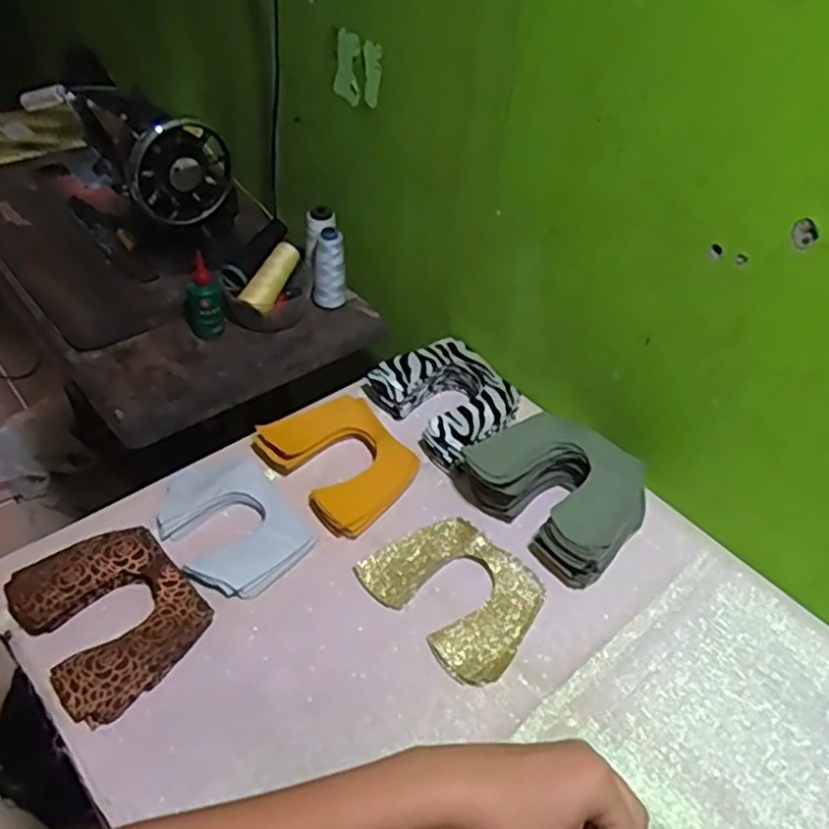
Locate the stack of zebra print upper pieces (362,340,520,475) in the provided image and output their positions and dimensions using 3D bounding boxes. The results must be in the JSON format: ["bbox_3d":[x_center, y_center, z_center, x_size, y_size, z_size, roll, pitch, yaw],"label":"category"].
[{"bbox_3d":[0.043,-0.017,0.843,0.135,0.050,0.156,-30,54,-30],"label":"stack of zebra print upper pieces"}]

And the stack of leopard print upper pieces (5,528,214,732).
[{"bbox_3d":[-0.272,0.175,0.635,0.158,0.029,0.132,35,52,28],"label":"stack of leopard print upper pieces"}]

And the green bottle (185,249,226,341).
[{"bbox_3d":[-0.272,-0.148,0.913,0.049,0.090,0.039,-10,46,-15],"label":"green bottle"}]

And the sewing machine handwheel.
[{"bbox_3d":[-0.297,-0.310,0.912,0.026,0.135,0.131,31,50,23],"label":"sewing machine handwheel"}]

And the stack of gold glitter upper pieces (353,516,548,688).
[{"bbox_3d":[0.043,0.167,0.685,0.127,0.010,0.162,-31,54,-31],"label":"stack of gold glitter upper pieces"}]

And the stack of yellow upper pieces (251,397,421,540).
[{"bbox_3d":[-0.083,0.048,0.778,0.128,0.033,0.162,-31,54,-31],"label":"stack of yellow upper pieces"}]

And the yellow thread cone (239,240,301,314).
[{"bbox_3d":[-0.189,-0.183,0.948,0.035,0.036,0.118,19,59,14],"label":"yellow thread cone"}]

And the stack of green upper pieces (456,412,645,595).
[{"bbox_3d":[0.148,0.077,0.744,0.140,0.071,0.175,-32,55,-32],"label":"stack of green upper pieces"}]

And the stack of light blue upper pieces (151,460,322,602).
[{"bbox_3d":[-0.183,0.107,0.706,0.114,0.032,0.146,-32,55,-32],"label":"stack of light blue upper pieces"}]

